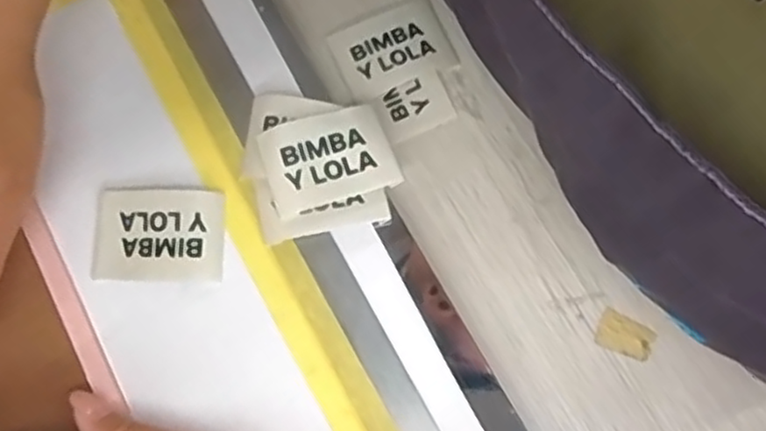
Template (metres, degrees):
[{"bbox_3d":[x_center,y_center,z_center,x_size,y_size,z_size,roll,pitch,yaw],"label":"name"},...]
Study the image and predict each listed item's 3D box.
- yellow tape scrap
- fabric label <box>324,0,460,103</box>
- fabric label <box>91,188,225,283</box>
[{"bbox_3d":[0.110,0.055,0.317,0.025,0.004,0.017,25,76,7],"label":"yellow tape scrap"},{"bbox_3d":[0.004,-0.084,0.349,0.055,0.005,0.042,-25,76,-5],"label":"fabric label"},{"bbox_3d":[-0.100,0.009,0.310,0.057,0.004,0.041,0,80,4],"label":"fabric label"}]

